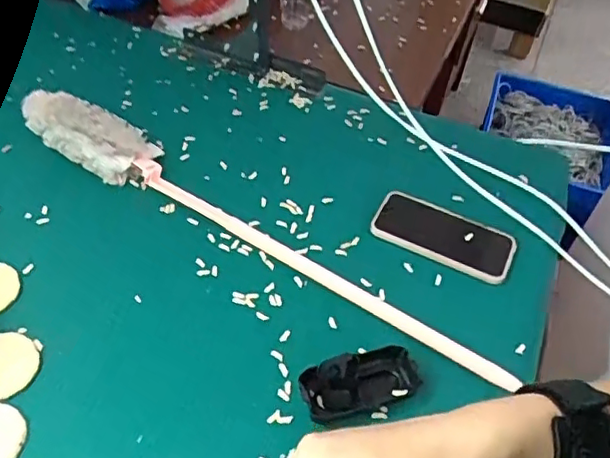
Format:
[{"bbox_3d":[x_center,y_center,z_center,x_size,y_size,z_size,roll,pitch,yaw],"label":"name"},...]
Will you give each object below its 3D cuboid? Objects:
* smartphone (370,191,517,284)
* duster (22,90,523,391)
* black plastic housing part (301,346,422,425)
[{"bbox_3d":[0.165,0.005,0.695,0.163,0.009,0.081,23,49,16],"label":"smartphone"},{"bbox_3d":[-0.083,-0.014,0.666,0.674,0.051,0.085,29,51,21],"label":"duster"},{"bbox_3d":[0.052,0.142,0.544,0.112,0.033,0.050,-13,49,-16],"label":"black plastic housing part"}]

